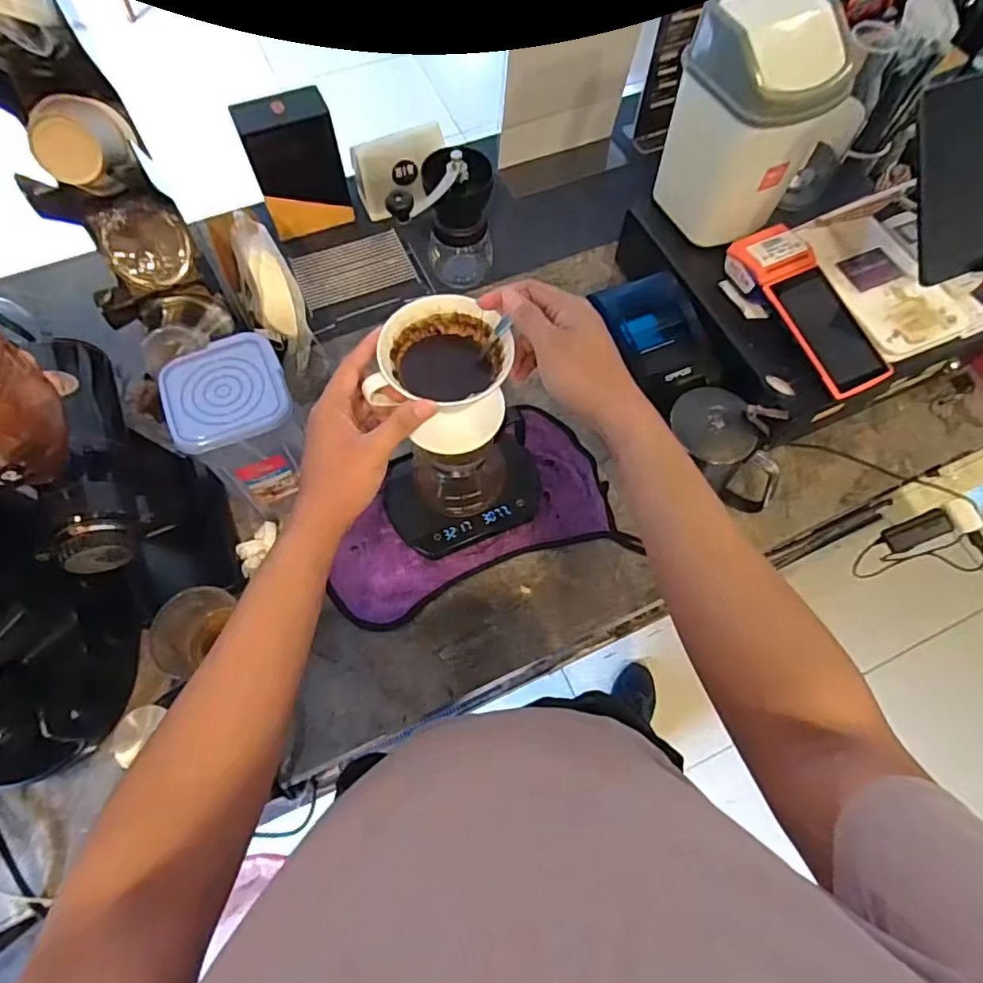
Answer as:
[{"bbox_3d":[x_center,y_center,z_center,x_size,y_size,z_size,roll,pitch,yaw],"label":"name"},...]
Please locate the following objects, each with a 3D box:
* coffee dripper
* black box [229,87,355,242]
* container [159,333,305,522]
[{"bbox_3d":[-0.039,-0.103,0.513,0.105,0.110,0.109,13,66,5],"label":"coffee dripper"},{"bbox_3d":[-0.263,-0.443,0.778,0.113,0.162,0.052,-20,67,-10],"label":"black box"},{"bbox_3d":[-0.241,-0.058,0.573,0.104,0.146,0.110,-24,68,-11],"label":"container"}]

